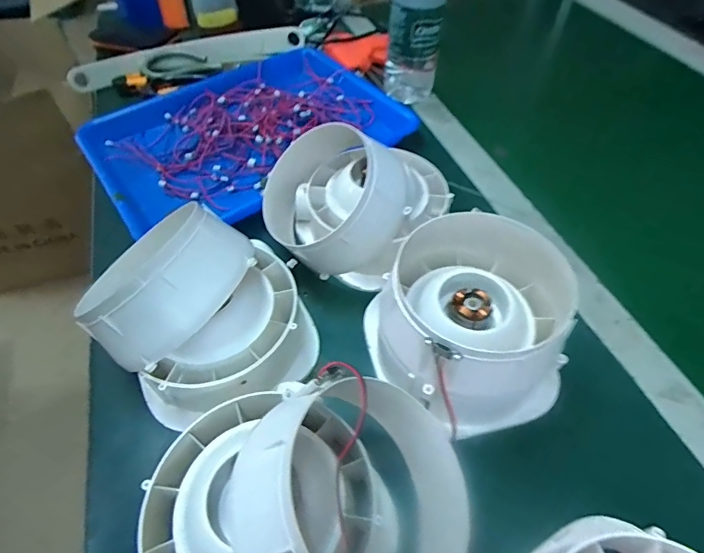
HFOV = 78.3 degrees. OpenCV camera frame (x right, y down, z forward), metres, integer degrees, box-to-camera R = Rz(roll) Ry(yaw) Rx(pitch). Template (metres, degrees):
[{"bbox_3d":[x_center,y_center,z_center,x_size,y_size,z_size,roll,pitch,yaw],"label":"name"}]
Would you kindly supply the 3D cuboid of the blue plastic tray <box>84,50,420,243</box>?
[{"bbox_3d":[-0.126,-0.171,0.521,0.342,0.041,0.252,-32,58,-22],"label":"blue plastic tray"}]

